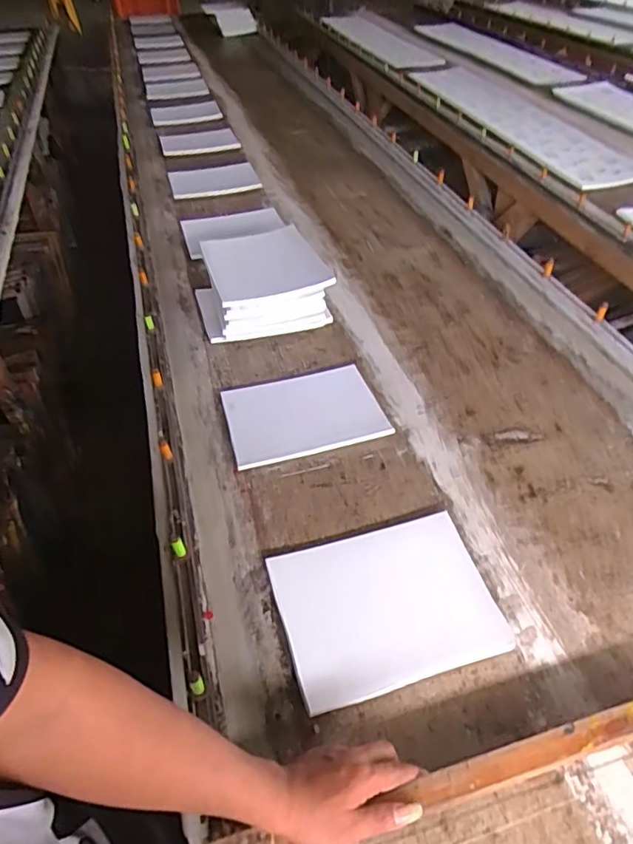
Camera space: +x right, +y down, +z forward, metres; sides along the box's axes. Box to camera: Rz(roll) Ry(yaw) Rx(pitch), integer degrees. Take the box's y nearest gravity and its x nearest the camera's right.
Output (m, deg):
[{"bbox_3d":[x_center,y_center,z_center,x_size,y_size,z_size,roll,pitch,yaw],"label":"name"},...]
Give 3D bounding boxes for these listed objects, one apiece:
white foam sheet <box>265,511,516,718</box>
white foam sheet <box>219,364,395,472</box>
[{"bbox_3d":[0.093,0.241,0.745,0.276,0.017,0.220,-12,45,-13],"label":"white foam sheet"},{"bbox_3d":[-0.025,-0.015,1.020,0.275,0.020,0.199,-13,46,-11],"label":"white foam sheet"}]

